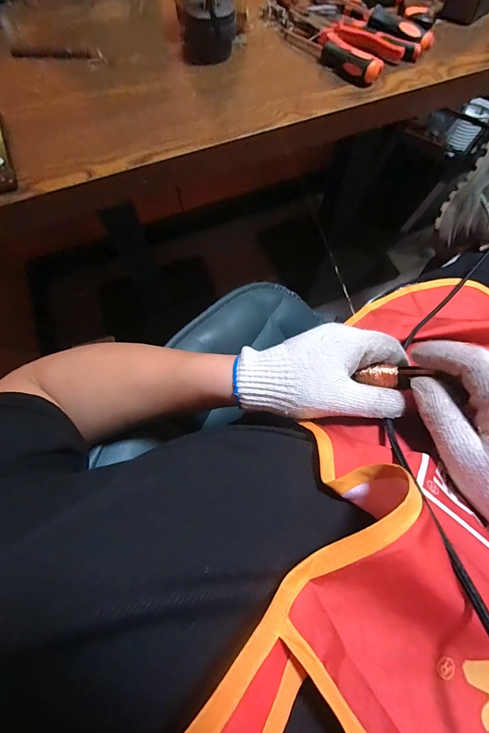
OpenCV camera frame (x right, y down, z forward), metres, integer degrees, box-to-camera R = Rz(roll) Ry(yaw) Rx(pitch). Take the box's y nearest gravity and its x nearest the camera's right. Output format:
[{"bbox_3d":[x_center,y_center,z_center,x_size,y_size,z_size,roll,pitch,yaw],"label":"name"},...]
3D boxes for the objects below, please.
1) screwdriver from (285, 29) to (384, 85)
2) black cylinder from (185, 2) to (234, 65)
[{"bbox_3d":[0.116,-0.440,0.446,0.035,0.023,0.172,-38,74,-15],"label":"screwdriver"},{"bbox_3d":[-0.051,-0.467,0.456,0.075,0.050,0.066,-3,67,-1],"label":"black cylinder"}]

